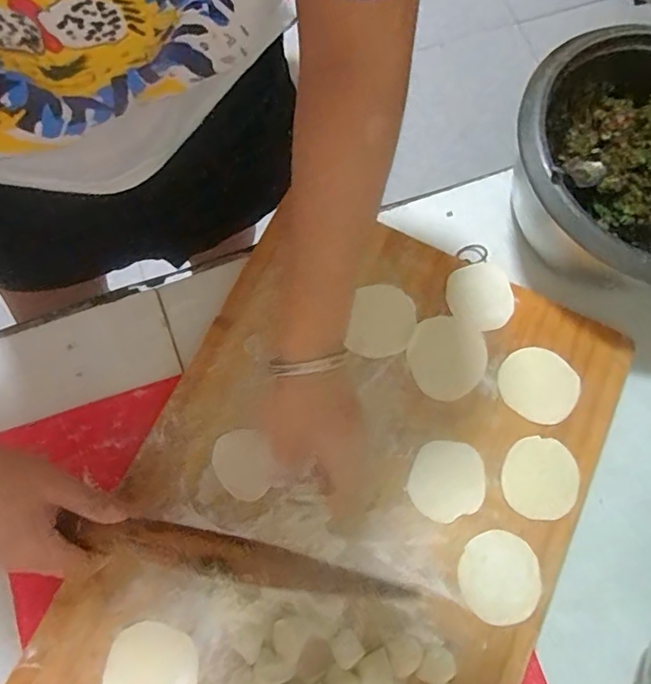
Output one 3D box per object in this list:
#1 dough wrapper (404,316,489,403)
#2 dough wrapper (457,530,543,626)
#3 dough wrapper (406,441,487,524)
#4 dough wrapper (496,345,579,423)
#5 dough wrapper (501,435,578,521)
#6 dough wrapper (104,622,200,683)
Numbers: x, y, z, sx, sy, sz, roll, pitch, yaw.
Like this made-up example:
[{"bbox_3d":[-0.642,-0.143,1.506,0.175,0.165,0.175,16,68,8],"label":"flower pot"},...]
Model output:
[{"bbox_3d":[0.113,0.013,0.482,0.071,0.004,0.074,0,76,-2],"label":"dough wrapper"},{"bbox_3d":[0.146,0.197,0.437,0.065,0.004,0.068,-6,69,1],"label":"dough wrapper"},{"bbox_3d":[0.107,0.122,0.456,0.065,0.004,0.067,0,76,-2],"label":"dough wrapper"},{"bbox_3d":[0.196,0.039,0.478,0.071,0.004,0.064,35,76,8],"label":"dough wrapper"},{"bbox_3d":[0.190,0.120,0.455,0.066,0.004,0.067,0,76,-2],"label":"dough wrapper"},{"bbox_3d":[-0.138,0.264,0.411,0.070,0.005,0.070,0,76,0],"label":"dough wrapper"}]

